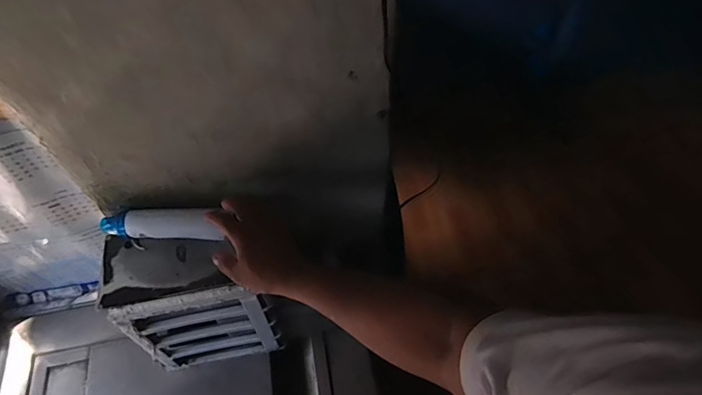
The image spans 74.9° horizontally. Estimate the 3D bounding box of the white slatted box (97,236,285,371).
[{"bbox_3d":[-0.239,0.170,0.761,0.223,0.252,0.143,-10,58,-5],"label":"white slatted box"}]

